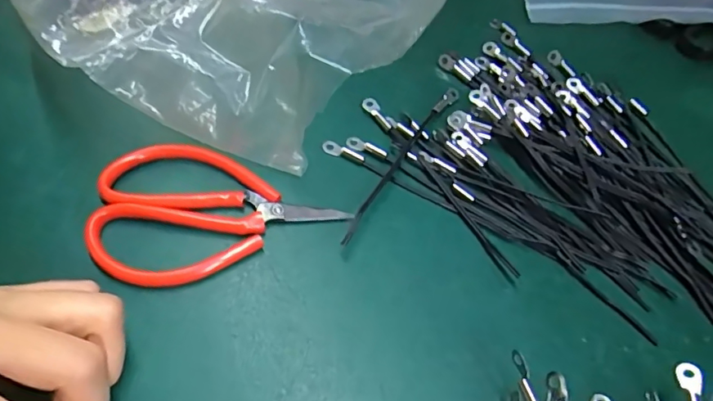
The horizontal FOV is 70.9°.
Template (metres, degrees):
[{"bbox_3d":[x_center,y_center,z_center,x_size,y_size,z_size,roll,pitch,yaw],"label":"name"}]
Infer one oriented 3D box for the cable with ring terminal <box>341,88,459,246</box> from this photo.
[{"bbox_3d":[0.029,-0.026,0.267,0.009,0.005,0.112,28,59,14],"label":"cable with ring terminal"}]

